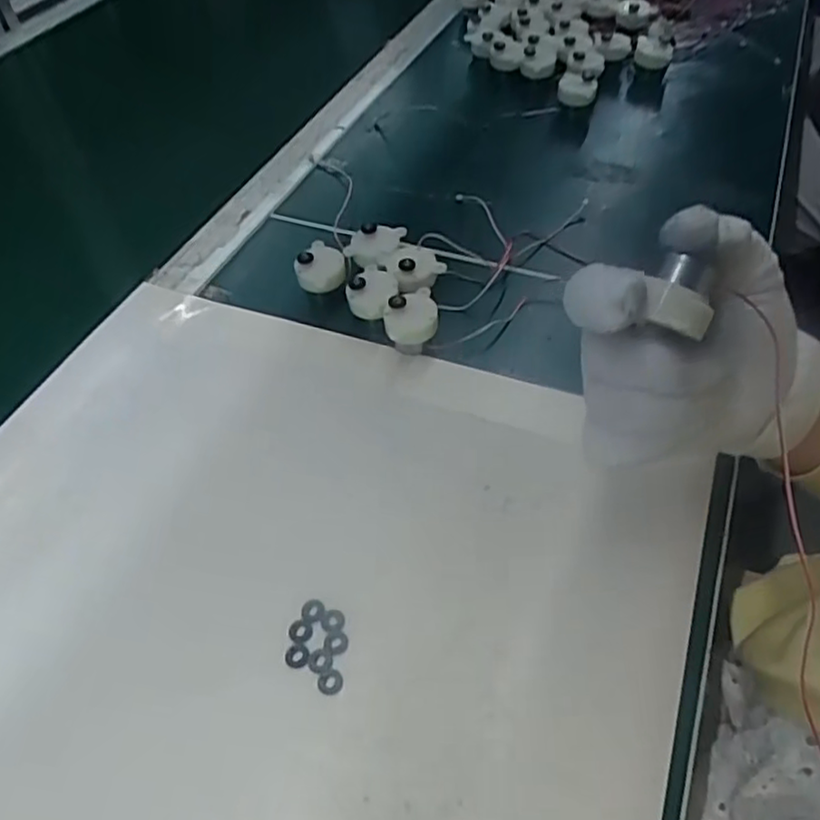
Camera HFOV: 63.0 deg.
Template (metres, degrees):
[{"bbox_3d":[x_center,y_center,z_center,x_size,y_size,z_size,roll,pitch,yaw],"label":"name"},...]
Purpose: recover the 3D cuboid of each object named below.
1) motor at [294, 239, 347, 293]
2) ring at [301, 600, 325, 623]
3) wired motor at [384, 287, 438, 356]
[{"bbox_3d":[-0.060,-0.094,0.446,0.031,0.029,0.033,-17,51,-8],"label":"motor"},{"bbox_3d":[-0.045,0.092,0.307,0.011,0.004,0.011,-3,51,3],"label":"ring"},{"bbox_3d":[0.001,-0.055,0.410,0.032,0.031,0.036,-7,51,0],"label":"wired motor"}]

